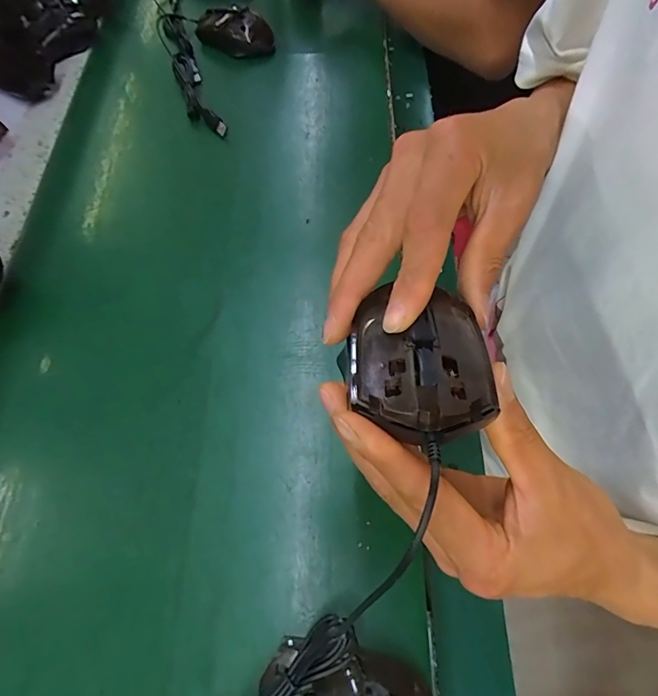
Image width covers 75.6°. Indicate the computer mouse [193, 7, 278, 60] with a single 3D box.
[{"bbox_3d":[-0.125,-0.421,0.559,0.102,0.030,0.064,1,67,2],"label":"computer mouse"}]

